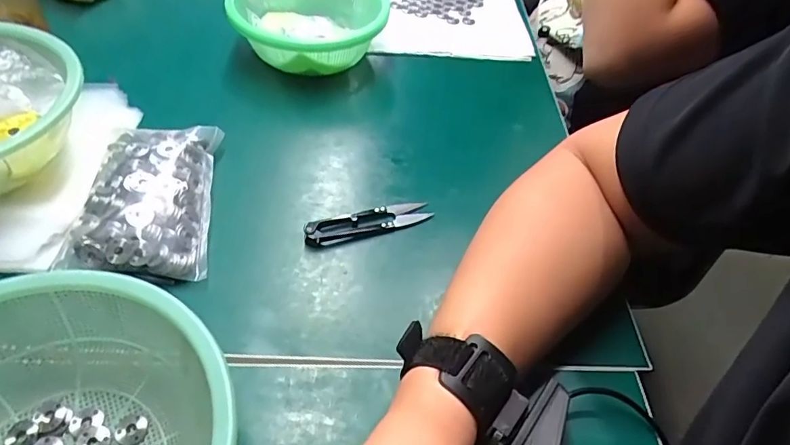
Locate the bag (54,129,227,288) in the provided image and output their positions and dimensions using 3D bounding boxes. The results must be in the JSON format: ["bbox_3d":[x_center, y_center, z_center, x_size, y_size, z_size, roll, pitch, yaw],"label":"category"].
[{"bbox_3d":[-0.182,-0.023,0.381,0.089,0.037,0.142,1,48,-6],"label":"bag"}]

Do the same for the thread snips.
[{"bbox_3d":[-0.020,-0.001,0.398,0.102,0.011,0.026,-10,50,-15],"label":"thread snips"}]

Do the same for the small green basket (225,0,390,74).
[{"bbox_3d":[-0.092,-0.212,0.539,0.155,0.066,0.166,7,47,-1],"label":"small green basket"}]

